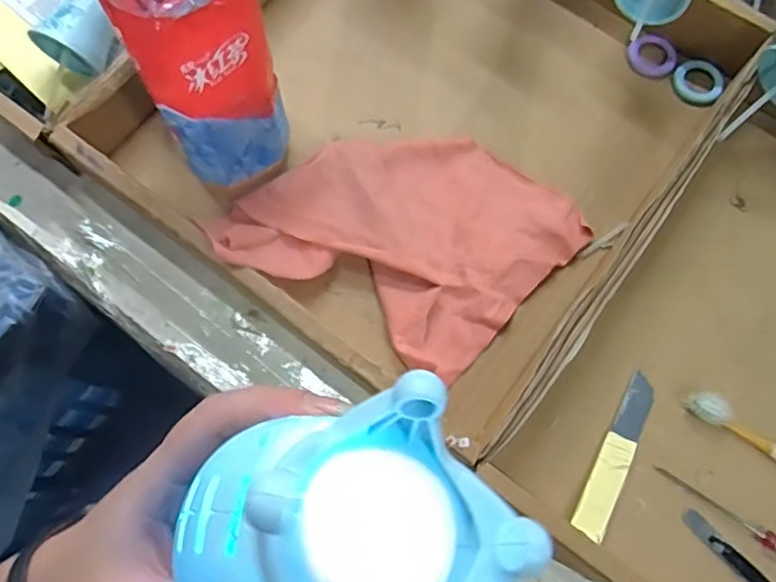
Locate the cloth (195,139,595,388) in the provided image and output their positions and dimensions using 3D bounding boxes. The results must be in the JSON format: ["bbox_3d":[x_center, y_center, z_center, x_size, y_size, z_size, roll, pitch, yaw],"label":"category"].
[{"bbox_3d":[0.011,-0.045,0.420,0.185,0.051,0.192,43,77,11],"label":"cloth"}]

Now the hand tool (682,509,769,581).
[{"bbox_3d":[0.223,0.176,0.365,0.012,0.013,0.120,-42,78,-13],"label":"hand tool"}]

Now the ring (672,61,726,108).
[{"bbox_3d":[0.239,-0.160,0.485,0.036,0.004,0.034,-2,81,13],"label":"ring"}]

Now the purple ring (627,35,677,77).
[{"bbox_3d":[0.207,-0.184,0.491,0.036,0.012,0.031,39,76,10],"label":"purple ring"}]

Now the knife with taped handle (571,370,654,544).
[{"bbox_3d":[0.146,0.103,0.397,0.021,0.007,0.107,26,74,7],"label":"knife with taped handle"}]

